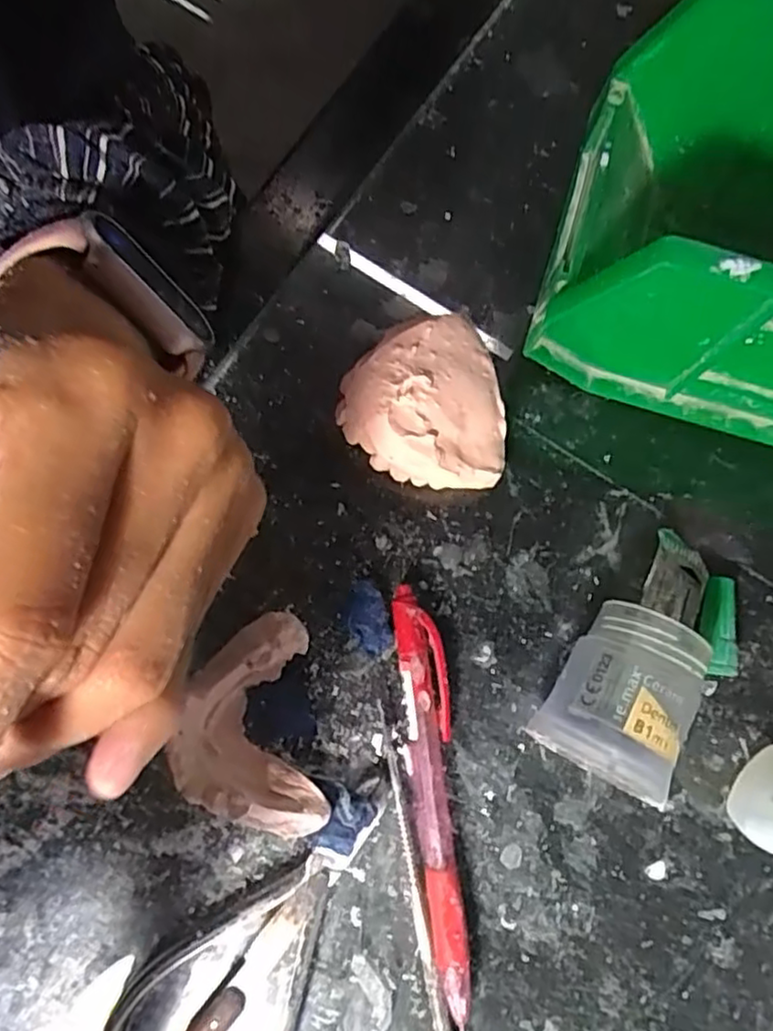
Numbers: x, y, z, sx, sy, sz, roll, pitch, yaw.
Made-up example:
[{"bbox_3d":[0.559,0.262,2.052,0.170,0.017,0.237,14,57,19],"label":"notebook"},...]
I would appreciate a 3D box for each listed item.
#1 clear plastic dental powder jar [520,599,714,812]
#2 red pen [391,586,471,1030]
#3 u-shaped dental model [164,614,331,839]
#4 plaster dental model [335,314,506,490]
[{"bbox_3d":[0.073,0.056,0.219,0.039,0.043,0.052,29,81,5],"label":"clear plastic dental powder jar"},{"bbox_3d":[0.015,0.093,0.227,0.017,0.011,0.133,-4,80,-1],"label":"red pen"},{"bbox_3d":[-0.045,0.070,0.223,0.044,0.025,0.067,-8,80,-2],"label":"u-shaped dental model"},{"bbox_3d":[0.014,-0.036,0.243,0.056,0.028,0.060,-18,80,-3],"label":"plaster dental model"}]

